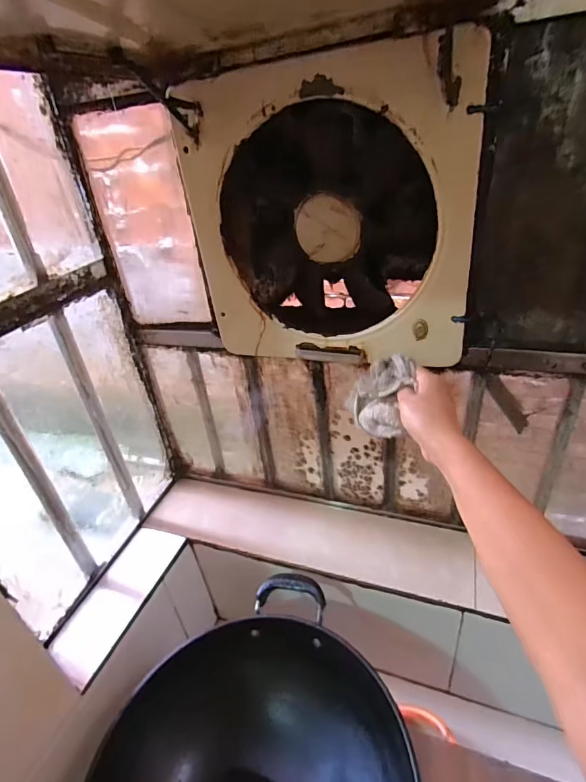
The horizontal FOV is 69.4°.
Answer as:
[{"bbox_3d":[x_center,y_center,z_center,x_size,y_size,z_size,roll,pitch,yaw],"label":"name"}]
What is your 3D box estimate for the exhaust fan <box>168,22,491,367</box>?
[{"bbox_3d":[0.049,-0.202,0.509,0.313,0.310,0.109,7,35,21],"label":"exhaust fan"}]

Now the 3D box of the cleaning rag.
[{"bbox_3d":[0.102,0.000,0.495,0.073,0.062,0.084,13,37,29],"label":"cleaning rag"}]

